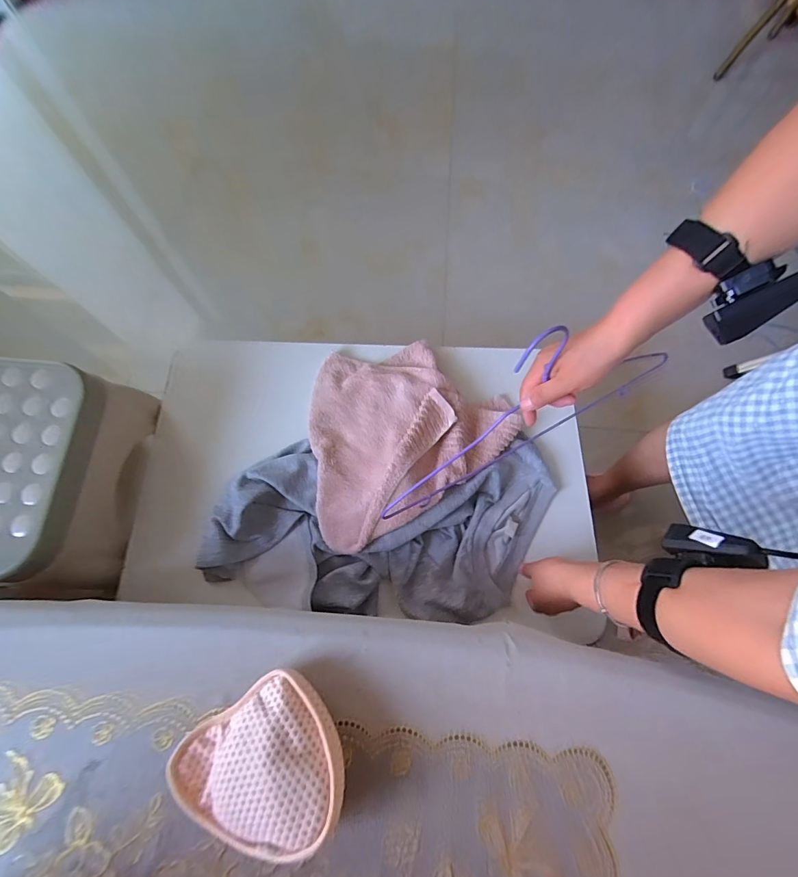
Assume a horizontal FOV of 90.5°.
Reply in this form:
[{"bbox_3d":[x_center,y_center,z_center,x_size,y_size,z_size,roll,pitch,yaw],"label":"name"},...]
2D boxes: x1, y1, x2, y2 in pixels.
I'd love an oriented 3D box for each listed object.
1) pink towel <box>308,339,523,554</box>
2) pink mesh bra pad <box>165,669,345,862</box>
[{"bbox_3d":[-0.006,-0.036,0.604,0.335,0.079,0.282,-29,75,-12],"label":"pink towel"},{"bbox_3d":[-0.108,0.266,0.316,0.125,0.049,0.115,-33,75,-13],"label":"pink mesh bra pad"}]

